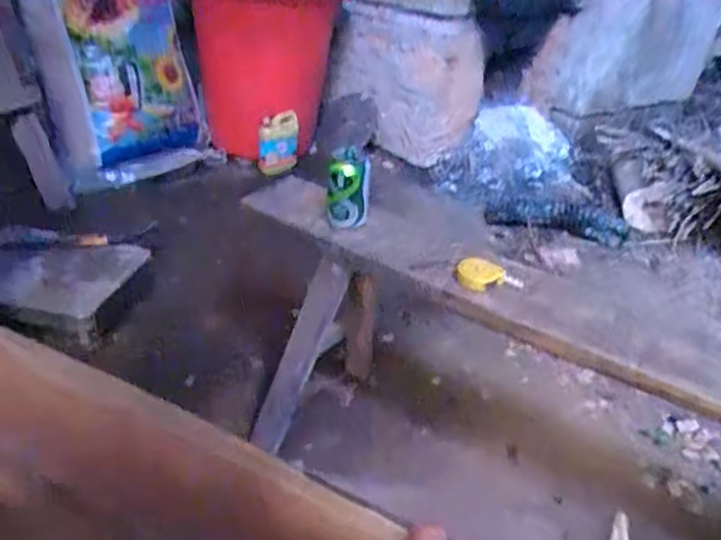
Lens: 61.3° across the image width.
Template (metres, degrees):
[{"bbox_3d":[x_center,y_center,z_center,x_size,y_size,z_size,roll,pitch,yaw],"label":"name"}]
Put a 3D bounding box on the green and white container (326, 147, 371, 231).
[{"bbox_3d":[-0.018,-0.118,0.920,0.061,0.120,0.055,3,33,-3],"label":"green and white container"}]

